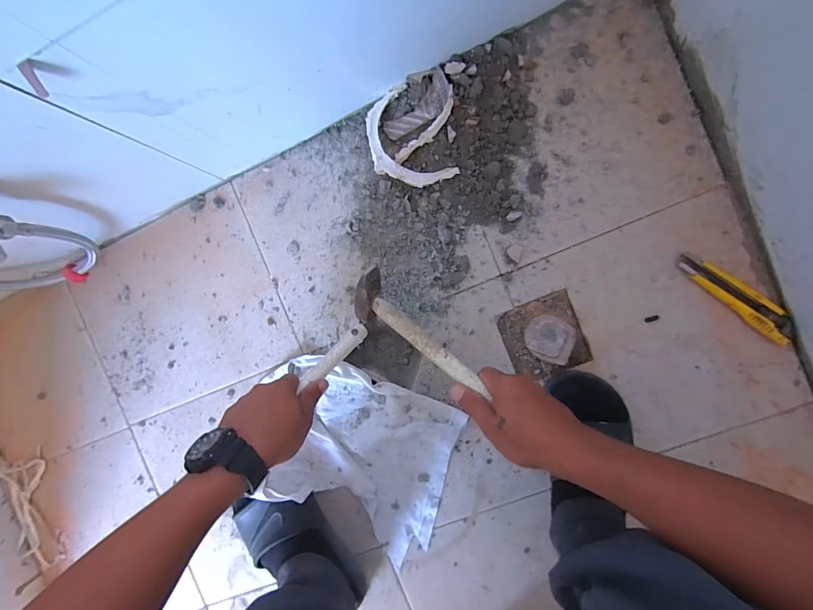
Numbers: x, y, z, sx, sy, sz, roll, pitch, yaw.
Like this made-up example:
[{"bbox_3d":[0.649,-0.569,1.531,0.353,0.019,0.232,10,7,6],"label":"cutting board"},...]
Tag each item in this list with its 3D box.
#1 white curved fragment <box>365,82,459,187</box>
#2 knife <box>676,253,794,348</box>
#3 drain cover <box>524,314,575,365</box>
[{"bbox_3d":[0.006,-0.217,0.502,0.108,0.021,0.127,-2,93,6],"label":"white curved fragment"},{"bbox_3d":[0.403,-0.008,0.472,0.160,0.021,0.034,38,96,3],"label":"knife"},{"bbox_3d":[0.180,0.041,0.503,0.054,0.049,0.053,16,95,5],"label":"drain cover"}]

